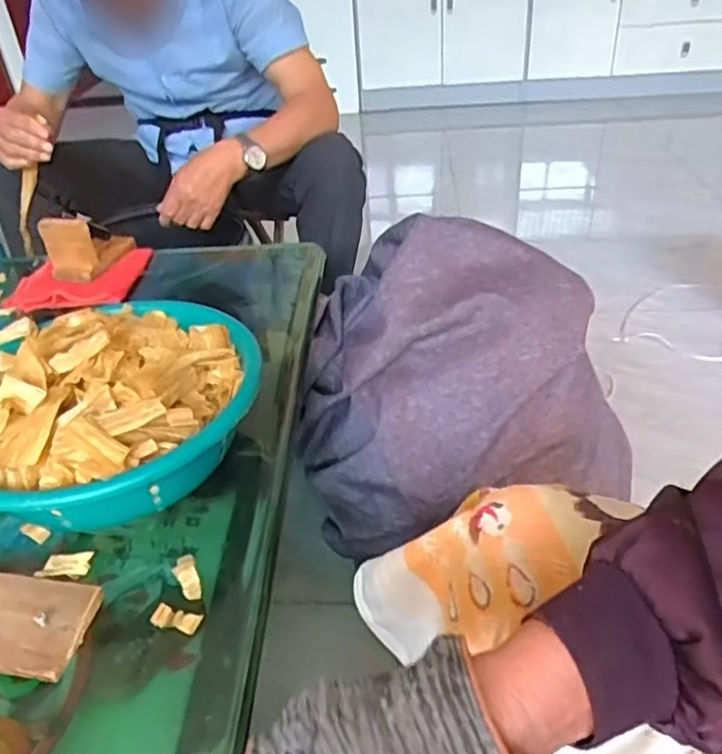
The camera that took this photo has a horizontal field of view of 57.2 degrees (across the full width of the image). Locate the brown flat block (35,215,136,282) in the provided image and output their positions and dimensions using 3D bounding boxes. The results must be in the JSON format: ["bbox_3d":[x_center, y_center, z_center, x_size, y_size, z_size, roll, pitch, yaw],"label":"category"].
[{"bbox_3d":[-0.371,-0.191,0.896,0.071,0.077,0.111,3,36,11],"label":"brown flat block"}]

